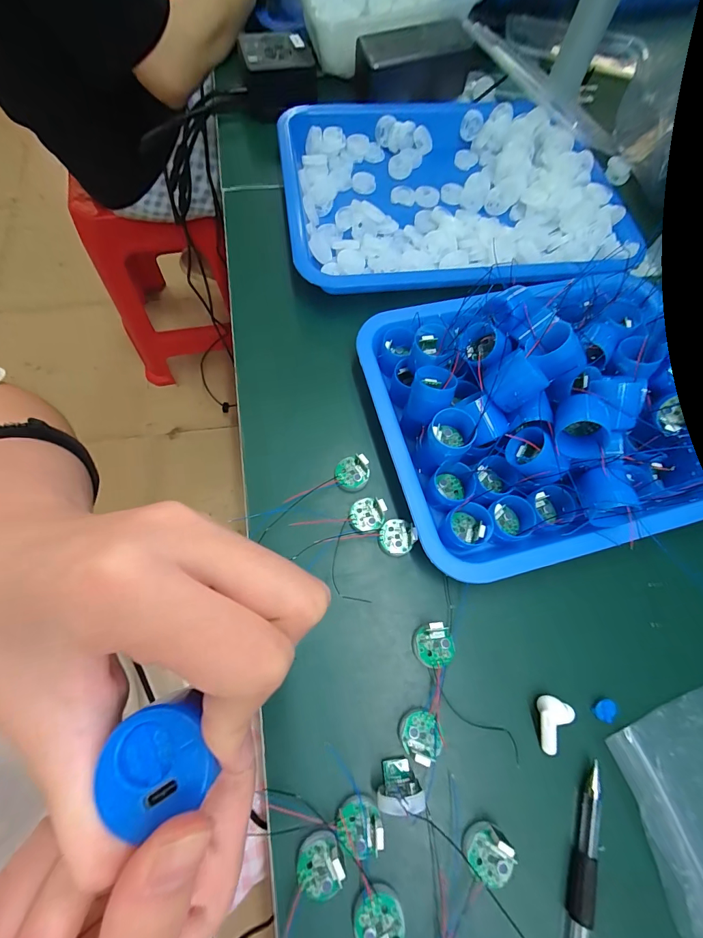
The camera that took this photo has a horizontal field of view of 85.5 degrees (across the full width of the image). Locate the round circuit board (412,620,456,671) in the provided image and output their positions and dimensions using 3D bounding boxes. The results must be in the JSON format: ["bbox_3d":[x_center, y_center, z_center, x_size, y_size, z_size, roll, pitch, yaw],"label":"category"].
[{"bbox_3d":[0.053,0.114,0.246,0.024,0.009,0.025,1,68,-3],"label":"round circuit board"}]

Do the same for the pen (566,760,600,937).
[{"bbox_3d":[0.124,0.229,0.204,0.013,0.010,0.119,19,69,4],"label":"pen"}]

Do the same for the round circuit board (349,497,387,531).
[{"bbox_3d":[0.012,0.032,0.273,0.027,0.004,0.023,-8,69,-6],"label":"round circuit board"}]

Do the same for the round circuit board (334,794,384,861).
[{"bbox_3d":[0.004,0.196,0.207,0.024,0.016,0.025,1,68,-3],"label":"round circuit board"}]

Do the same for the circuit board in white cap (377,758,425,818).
[{"bbox_3d":[0.027,0.176,0.211,0.025,0.024,0.016,0,68,-3],"label":"circuit board in white cap"}]

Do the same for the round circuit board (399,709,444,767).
[{"bbox_3d":[0.042,0.159,0.227,0.024,0.009,0.025,1,68,-3],"label":"round circuit board"}]

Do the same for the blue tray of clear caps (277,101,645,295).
[{"bbox_3d":[0.093,-0.286,0.395,0.316,0.045,0.264,-7,69,-6],"label":"blue tray of clear caps"}]

